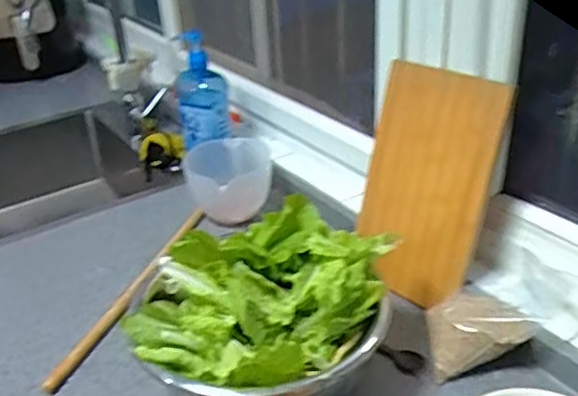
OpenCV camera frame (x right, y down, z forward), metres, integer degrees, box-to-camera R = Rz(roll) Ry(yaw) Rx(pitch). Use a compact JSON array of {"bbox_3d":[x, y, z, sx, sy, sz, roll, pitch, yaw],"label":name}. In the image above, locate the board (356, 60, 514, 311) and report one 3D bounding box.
[{"bbox_3d":[0.169,-0.013,0.782,0.170,0.287,0.017,21,19,41],"label":"board"}]

